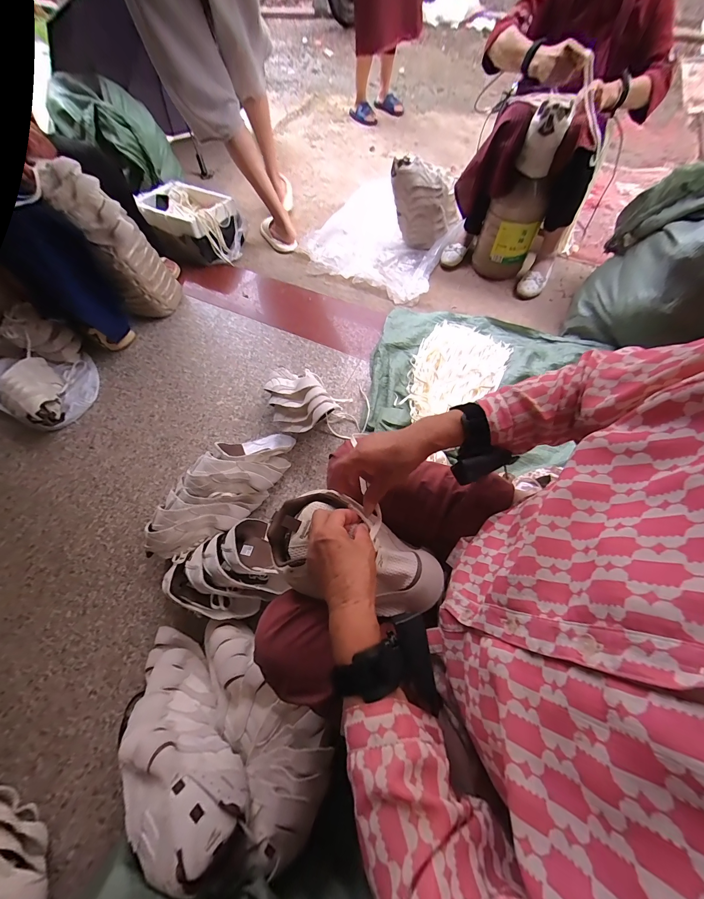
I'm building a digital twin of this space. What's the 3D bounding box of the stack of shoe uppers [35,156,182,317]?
[{"bbox_3d":[-0.762,-0.656,1.041,0.161,0.467,0.124,-25,67,-5],"label":"stack of shoe uppers"}]

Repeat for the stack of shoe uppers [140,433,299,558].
[{"bbox_3d":[-0.340,0.103,0.848,0.198,0.168,0.439,32,72,16],"label":"stack of shoe uppers"}]

